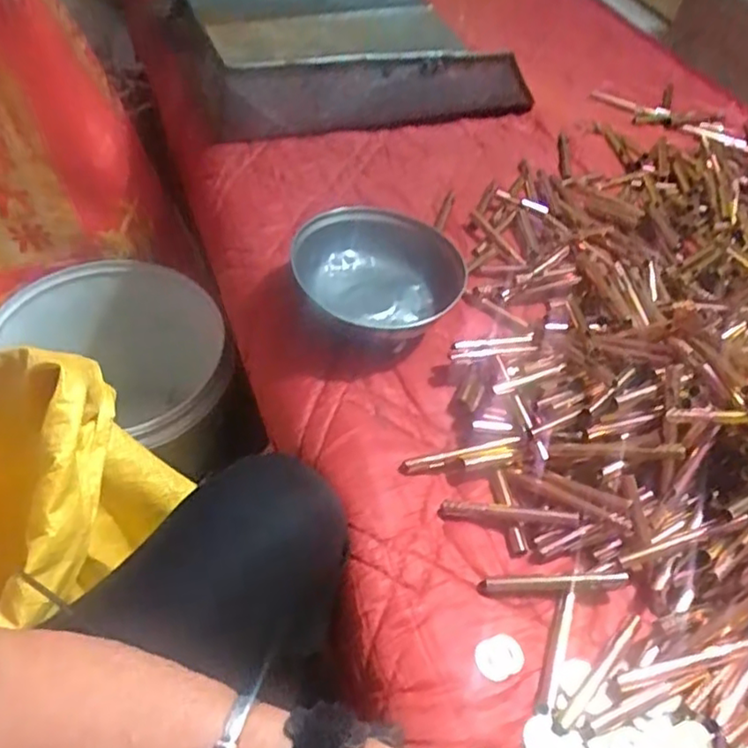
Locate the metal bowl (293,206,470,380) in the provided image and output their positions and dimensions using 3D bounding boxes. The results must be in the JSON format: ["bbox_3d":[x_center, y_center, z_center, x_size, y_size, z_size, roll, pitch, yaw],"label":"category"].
[{"bbox_3d":[0.002,-0.076,0.528,0.137,0.051,0.152,-4,52,-12],"label":"metal bowl"}]

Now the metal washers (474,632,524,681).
[{"bbox_3d":[0.075,0.169,0.374,0.029,0.005,0.023,-14,55,-19],"label":"metal washers"}]

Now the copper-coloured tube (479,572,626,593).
[{"bbox_3d":[0.116,0.135,0.404,0.095,0.009,0.010,3,51,-6],"label":"copper-coloured tube"}]

